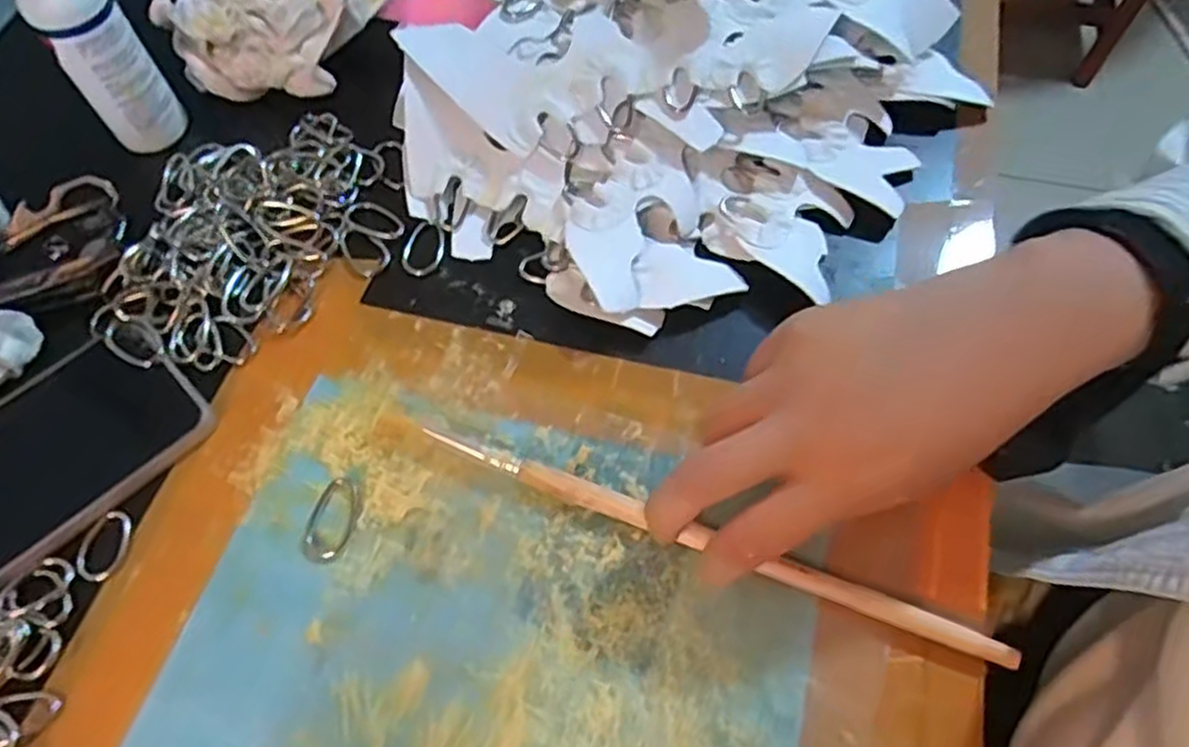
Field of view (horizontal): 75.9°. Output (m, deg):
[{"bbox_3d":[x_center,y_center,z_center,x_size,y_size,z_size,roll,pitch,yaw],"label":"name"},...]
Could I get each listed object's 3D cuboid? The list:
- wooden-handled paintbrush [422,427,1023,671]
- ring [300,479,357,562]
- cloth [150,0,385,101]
[{"bbox_3d":[0.045,0.068,0.314,0.247,0.008,0.012,19,66,10],"label":"wooden-handled paintbrush"},{"bbox_3d":[-0.111,0.061,0.323,0.019,0.004,0.036,16,64,9],"label":"ring"},{"bbox_3d":[-0.180,-0.206,0.425,0.087,0.043,0.106,27,66,14],"label":"cloth"}]

